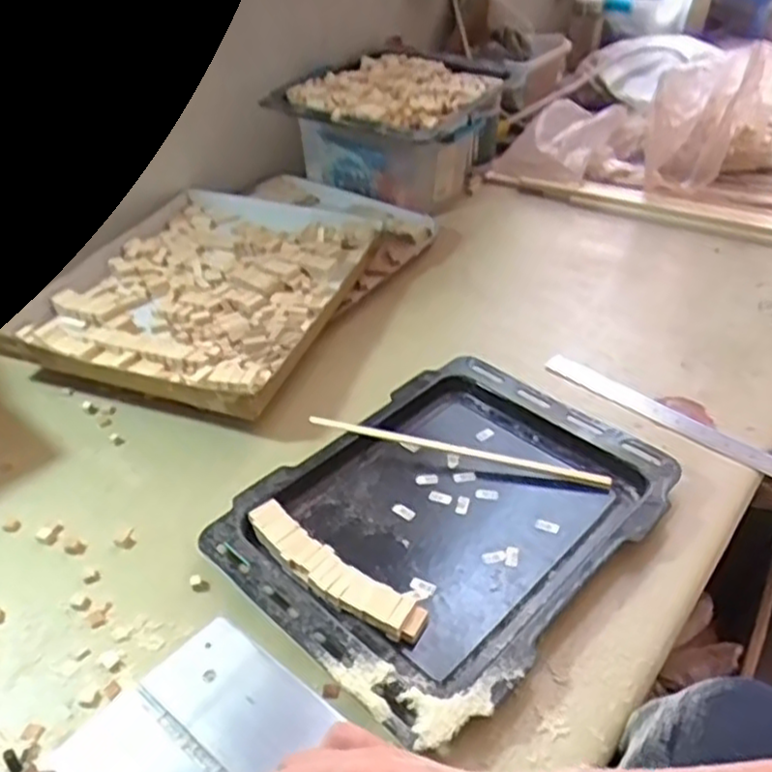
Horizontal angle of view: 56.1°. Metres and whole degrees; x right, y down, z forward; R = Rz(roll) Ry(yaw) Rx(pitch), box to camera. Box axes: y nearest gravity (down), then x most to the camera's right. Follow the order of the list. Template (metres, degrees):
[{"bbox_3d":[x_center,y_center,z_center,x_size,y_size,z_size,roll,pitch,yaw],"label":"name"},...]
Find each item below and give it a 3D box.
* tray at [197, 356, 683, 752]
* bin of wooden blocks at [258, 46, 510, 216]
[{"bbox_3d":[0.054,0.107,0.630,0.264,0.027,0.354,31,48,33],"label":"tray"},{"bbox_3d":[0.018,-0.385,1.100,0.261,0.166,0.358,21,44,24],"label":"bin of wooden blocks"}]

